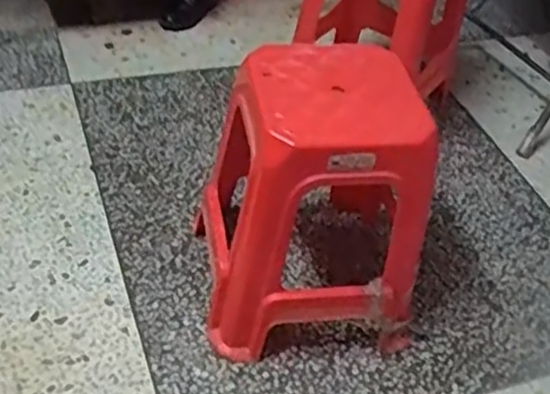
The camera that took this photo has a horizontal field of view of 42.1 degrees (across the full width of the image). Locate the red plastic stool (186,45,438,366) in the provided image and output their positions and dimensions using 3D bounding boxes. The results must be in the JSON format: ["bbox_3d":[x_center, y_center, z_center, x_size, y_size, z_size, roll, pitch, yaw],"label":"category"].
[{"bbox_3d":[0.069,0.009,1.289,0.368,0.497,0.325,-2,46,-10],"label":"red plastic stool"}]

